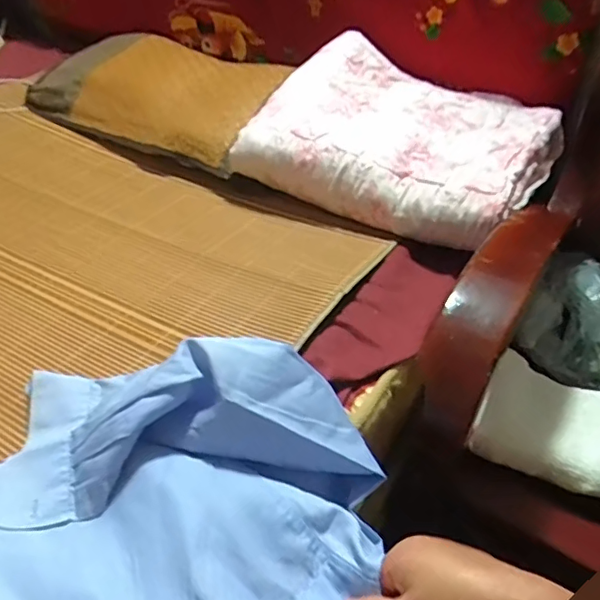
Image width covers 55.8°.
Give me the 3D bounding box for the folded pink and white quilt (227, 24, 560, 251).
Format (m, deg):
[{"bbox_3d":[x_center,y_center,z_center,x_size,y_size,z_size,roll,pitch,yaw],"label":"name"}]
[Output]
[{"bbox_3d":[0.168,-0.269,0.922,0.442,0.139,0.339,22,43,22],"label":"folded pink and white quilt"}]

